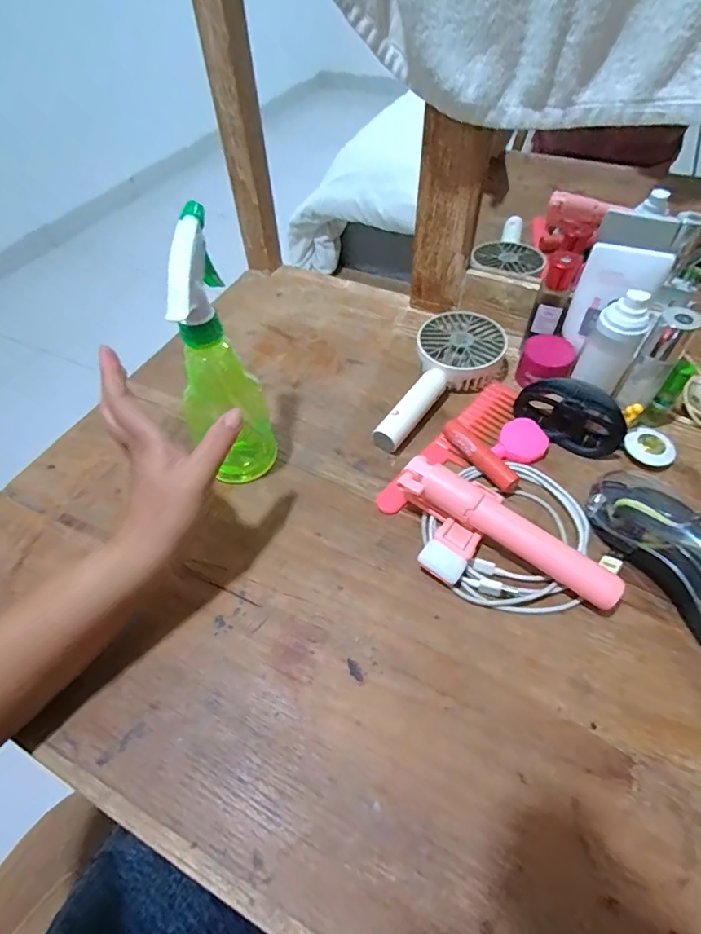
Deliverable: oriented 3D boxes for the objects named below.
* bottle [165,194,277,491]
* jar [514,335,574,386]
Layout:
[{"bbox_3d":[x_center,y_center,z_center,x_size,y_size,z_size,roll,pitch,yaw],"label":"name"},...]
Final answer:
[{"bbox_3d":[-0.114,-0.083,0.385,0.064,0.211,0.087,-18,54,-11],"label":"bottle"},{"bbox_3d":[0.208,-0.111,0.495,0.054,0.034,0.050,-1,52,1],"label":"jar"}]

